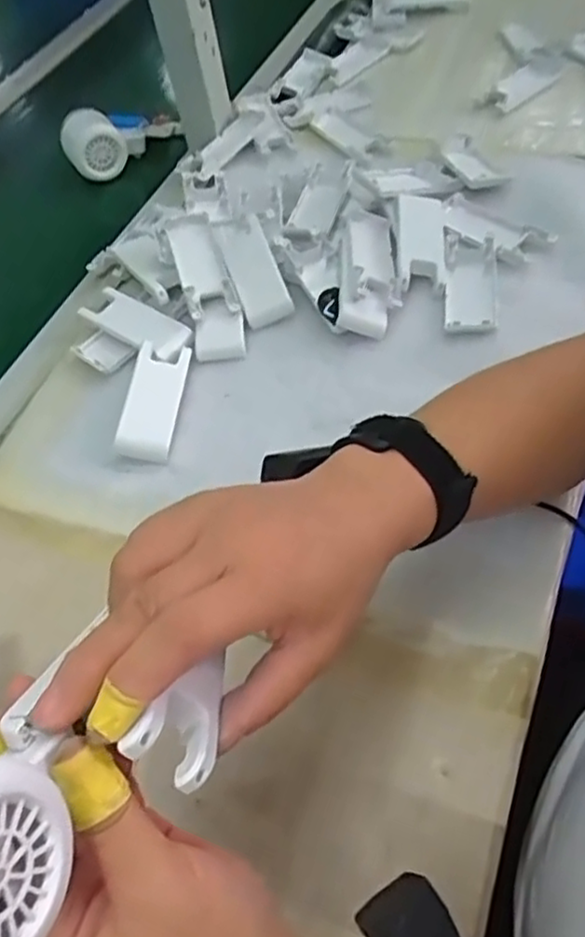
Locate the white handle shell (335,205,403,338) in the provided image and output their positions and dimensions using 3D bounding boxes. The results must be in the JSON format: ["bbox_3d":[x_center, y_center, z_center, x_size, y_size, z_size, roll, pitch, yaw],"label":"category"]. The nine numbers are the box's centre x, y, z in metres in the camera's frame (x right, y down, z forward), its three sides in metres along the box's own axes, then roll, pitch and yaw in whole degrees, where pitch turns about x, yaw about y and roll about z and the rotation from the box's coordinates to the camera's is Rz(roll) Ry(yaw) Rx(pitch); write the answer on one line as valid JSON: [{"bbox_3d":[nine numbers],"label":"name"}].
[{"bbox_3d":[0.062,-0.164,0.572,0.042,0.033,0.121,1,54,10],"label":"white handle shell"}]

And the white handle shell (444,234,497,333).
[{"bbox_3d":[0.145,-0.151,0.562,0.040,0.019,0.110,1,54,10],"label":"white handle shell"}]

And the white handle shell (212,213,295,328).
[{"bbox_3d":[-0.035,-0.172,0.587,0.040,0.016,0.111,-18,70,-9],"label":"white handle shell"}]

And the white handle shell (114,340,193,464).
[{"bbox_3d":[-0.104,-0.052,0.524,0.040,0.025,0.100,3,54,12],"label":"white handle shell"}]

